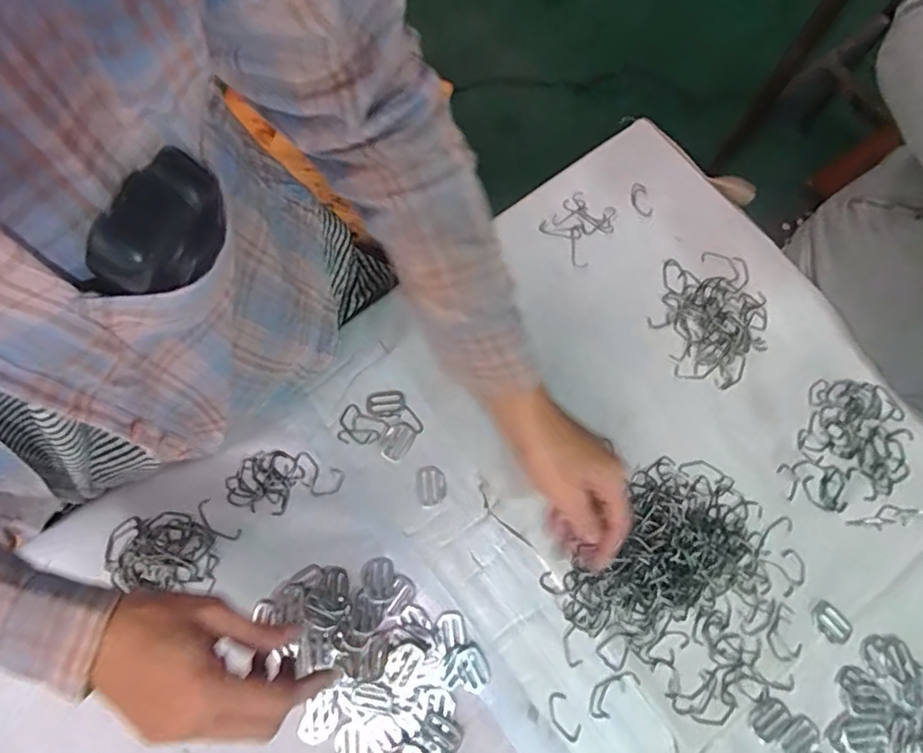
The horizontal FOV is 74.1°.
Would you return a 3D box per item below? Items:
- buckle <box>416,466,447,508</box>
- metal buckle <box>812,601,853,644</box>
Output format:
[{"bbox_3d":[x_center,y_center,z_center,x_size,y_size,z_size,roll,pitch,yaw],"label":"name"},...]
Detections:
[{"bbox_3d":[-0.026,0.096,0.532,0.025,0.004,0.034,-3,73,-2],"label":"buckle"},{"bbox_3d":[0.306,0.203,0.504,0.023,0.004,0.033,-41,78,-12],"label":"metal buckle"}]

